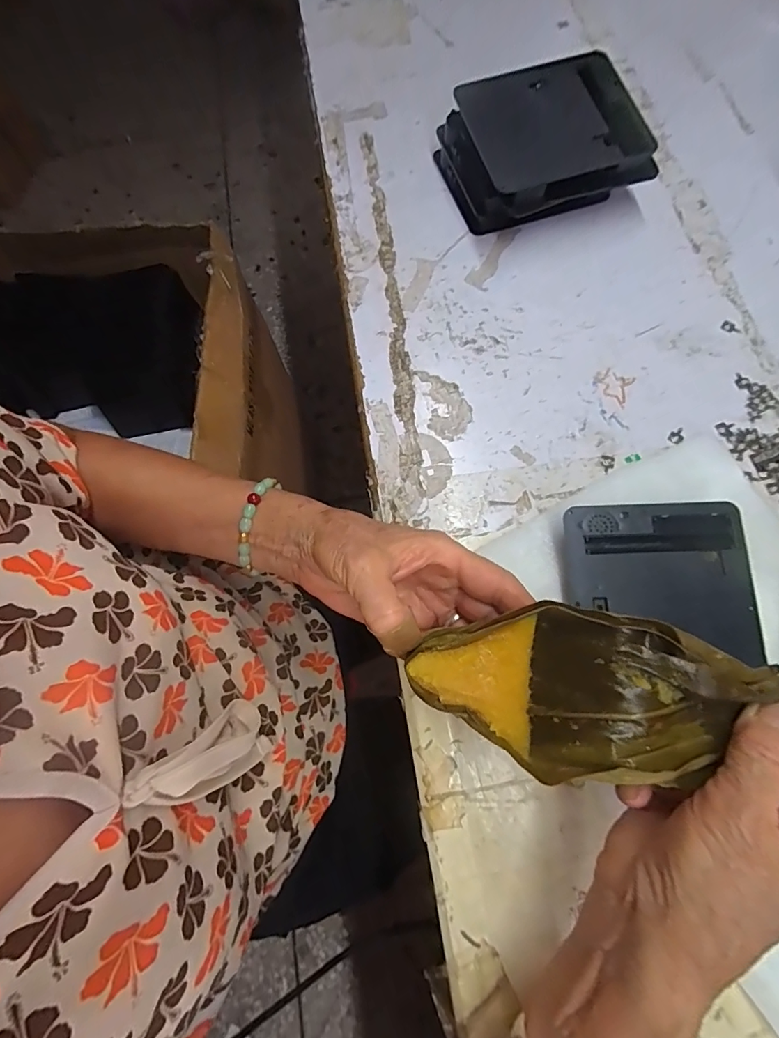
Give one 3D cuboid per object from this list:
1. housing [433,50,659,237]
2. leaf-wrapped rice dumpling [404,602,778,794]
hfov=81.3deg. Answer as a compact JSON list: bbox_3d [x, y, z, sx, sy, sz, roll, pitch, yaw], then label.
[{"bbox_3d":[0.127,-0.309,0.383,0.144,0.063,0.120,-15,72,-2],"label":"housing"},{"bbox_3d":[0.111,0.083,0.200,0.198,0.029,0.070,9,73,9],"label":"leaf-wrapped rice dumpling"}]

